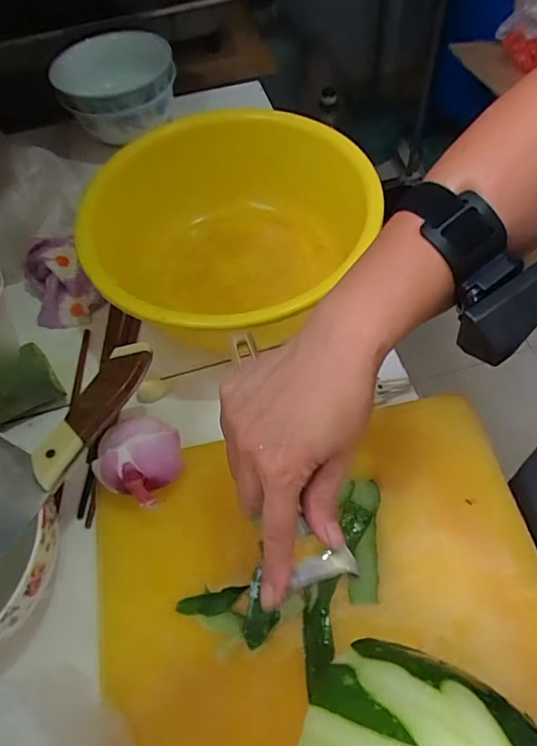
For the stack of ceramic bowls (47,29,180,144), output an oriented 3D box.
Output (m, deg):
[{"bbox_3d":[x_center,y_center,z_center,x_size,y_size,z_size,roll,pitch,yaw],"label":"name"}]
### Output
[{"bbox_3d":[-0.193,-0.361,0.659,0.149,0.084,0.123,-15,59,-4],"label":"stack of ceramic bowls"}]

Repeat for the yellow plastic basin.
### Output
[{"bbox_3d":[-0.039,-0.130,0.527,0.238,0.123,0.279,17,62,14],"label":"yellow plastic basin"}]

